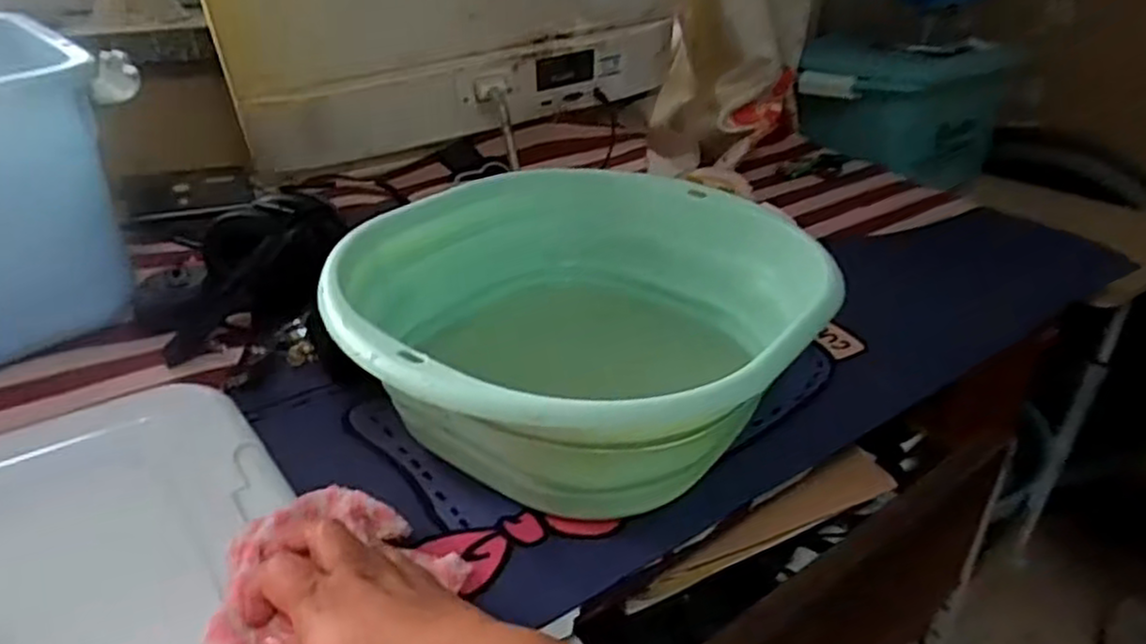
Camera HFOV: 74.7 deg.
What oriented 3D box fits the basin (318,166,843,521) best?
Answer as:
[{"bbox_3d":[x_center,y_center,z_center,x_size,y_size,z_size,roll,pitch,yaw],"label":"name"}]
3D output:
[{"bbox_3d":[-0.001,0.003,0.549,0.301,0.119,0.326,2,31,-1],"label":"basin"}]

